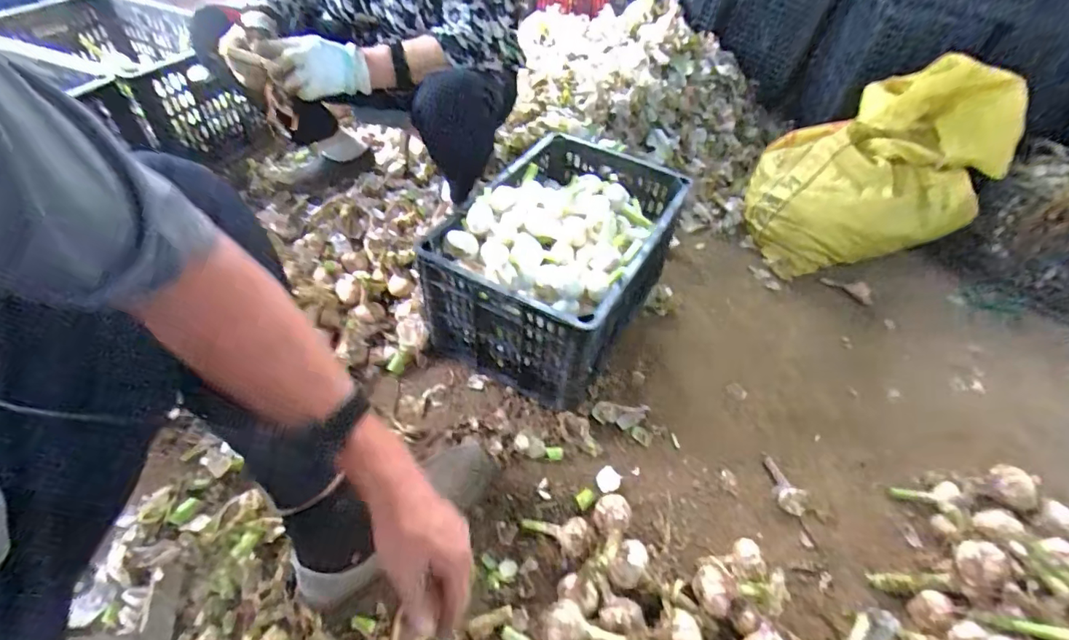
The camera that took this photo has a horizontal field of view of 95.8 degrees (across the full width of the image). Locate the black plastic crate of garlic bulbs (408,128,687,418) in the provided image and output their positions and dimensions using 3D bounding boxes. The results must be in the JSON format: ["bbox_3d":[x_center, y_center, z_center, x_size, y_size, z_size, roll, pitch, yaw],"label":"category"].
[{"bbox_3d":[0.054,-0.117,0.891,0.300,0.242,0.479,25,52,17],"label":"black plastic crate of garlic bulbs"}]

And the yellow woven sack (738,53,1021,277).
[{"bbox_3d":[0.736,-0.322,1.060,0.432,0.378,0.340,-22,54,-21],"label":"yellow woven sack"}]

